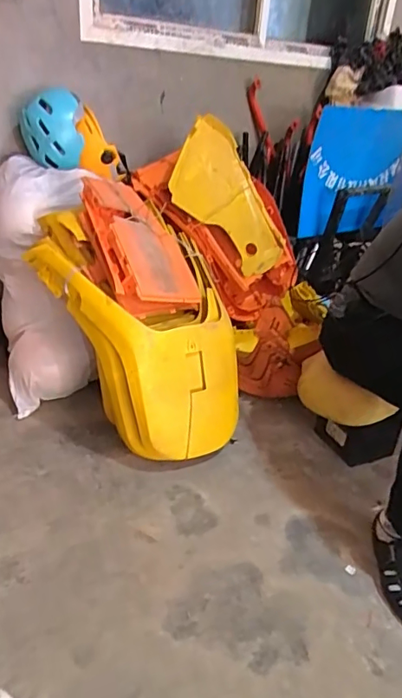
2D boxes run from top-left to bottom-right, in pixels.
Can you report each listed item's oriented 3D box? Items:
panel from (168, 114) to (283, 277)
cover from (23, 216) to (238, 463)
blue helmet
[{"bbox_3d":[0.069,-0.542,1.844,0.298,0.596,0.097,-23,-6,-4],"label":"panel"},{"bbox_3d":[-0.184,-0.039,1.431,0.520,0.451,0.536,-4,31,-16],"label":"cover"},{"bbox_3d":[-0.512,-0.754,1.763,0.204,0.223,0.220,-4,31,-16],"label":"blue helmet"}]

